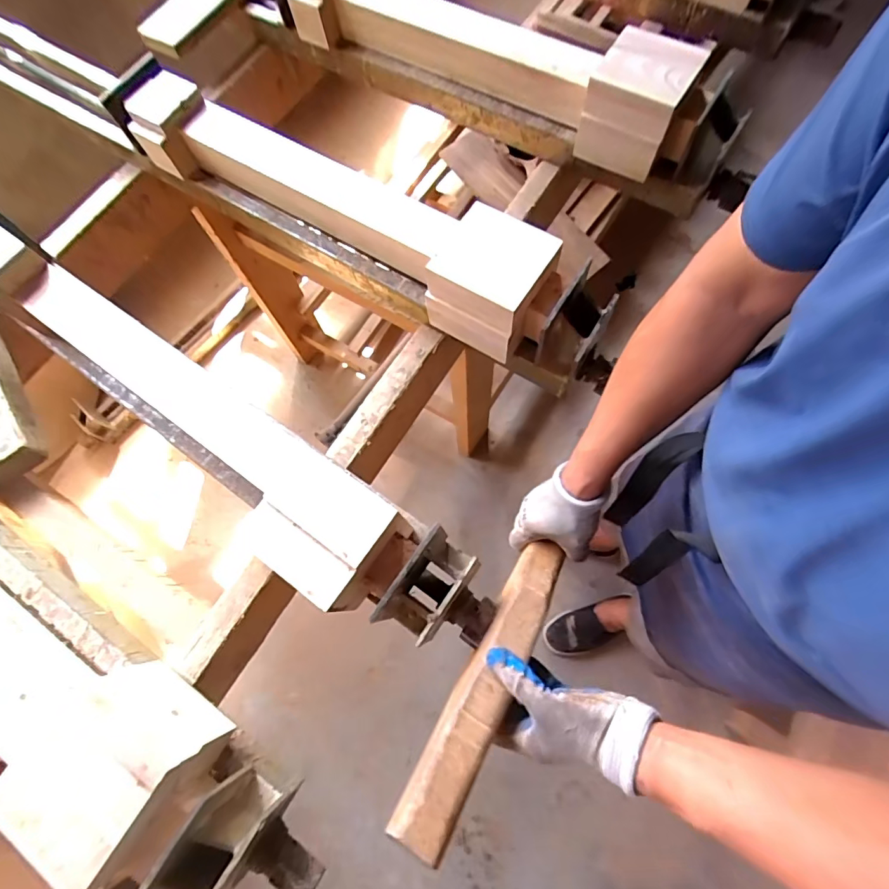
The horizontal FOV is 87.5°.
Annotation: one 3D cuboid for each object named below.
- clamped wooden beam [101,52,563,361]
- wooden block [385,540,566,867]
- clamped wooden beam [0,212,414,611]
[{"bbox_3d":[-0.173,-0.344,0.661,0.721,0.106,0.134,31,76,14],"label":"clamped wooden beam"},{"bbox_3d":[0.052,0.220,0.467,0.048,0.036,0.322,28,50,12],"label":"wooden block"},{"bbox_3d":[-0.335,-0.063,0.565,0.685,0.108,0.111,35,77,15],"label":"clamped wooden beam"}]

